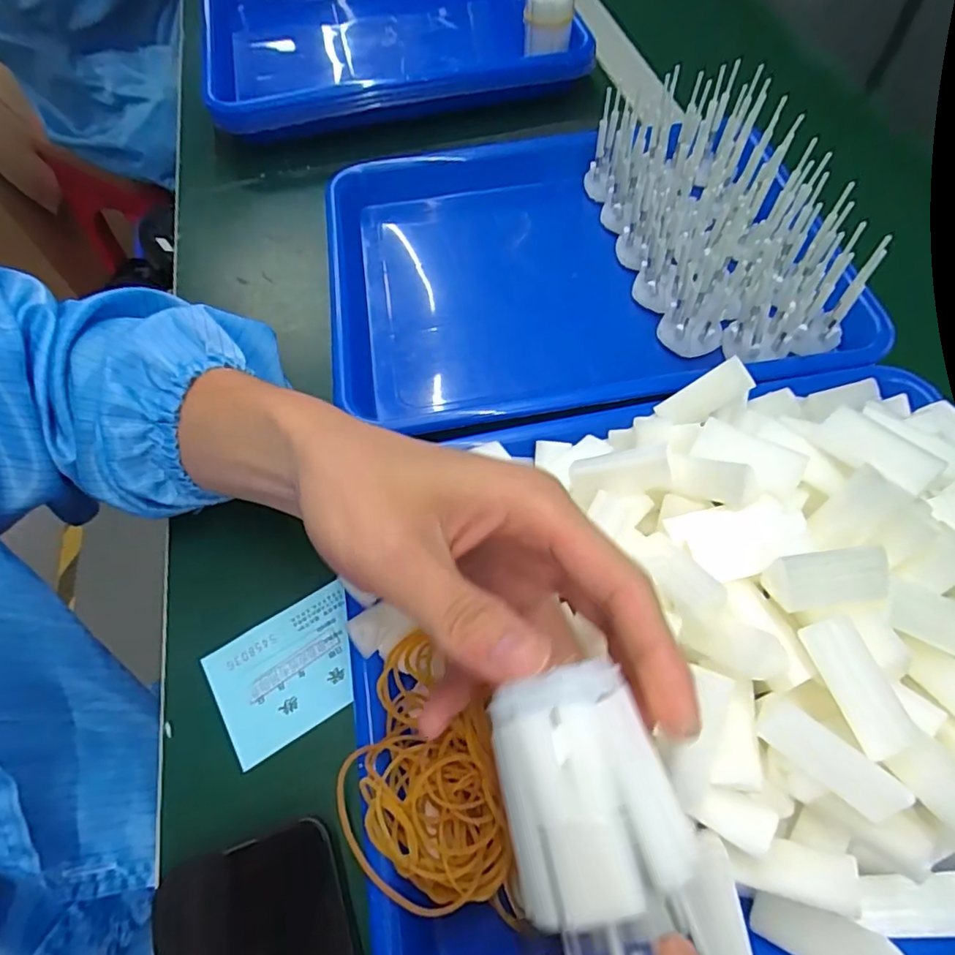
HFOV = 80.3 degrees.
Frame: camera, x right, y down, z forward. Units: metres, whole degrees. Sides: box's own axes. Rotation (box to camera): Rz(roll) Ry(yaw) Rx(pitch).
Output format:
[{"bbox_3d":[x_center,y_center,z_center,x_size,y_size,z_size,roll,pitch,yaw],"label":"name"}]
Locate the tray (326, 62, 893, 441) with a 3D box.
[{"bbox_3d":[0.066,-0.155,0.383,0.339,0.077,0.251,-7,61,-3],"label":"tray"}]

